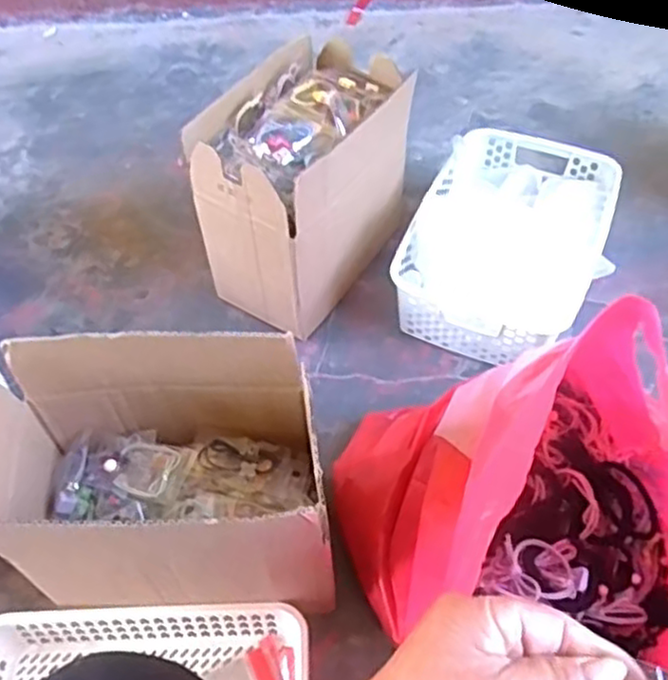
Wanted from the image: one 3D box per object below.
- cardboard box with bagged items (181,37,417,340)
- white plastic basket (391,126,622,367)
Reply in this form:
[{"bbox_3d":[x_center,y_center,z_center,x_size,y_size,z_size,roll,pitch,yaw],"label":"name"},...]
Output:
[{"bbox_3d":[-0.026,-0.168,0.790,0.147,0.218,0.241,27,57,23],"label":"cardboard box with bagged items"},{"bbox_3d":[0.201,-0.113,0.812,0.194,0.102,0.301,18,54,17],"label":"white plastic basket"}]

